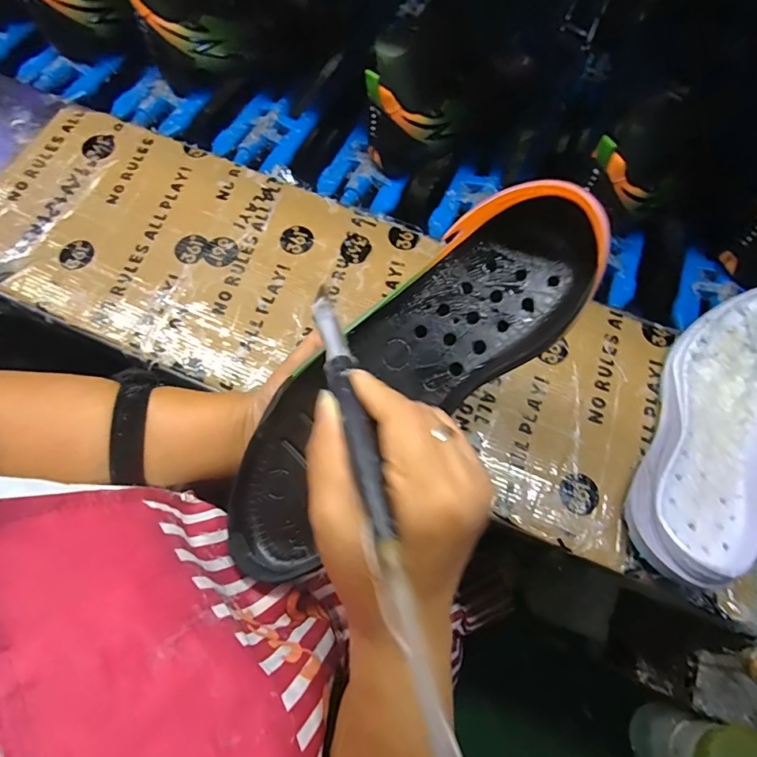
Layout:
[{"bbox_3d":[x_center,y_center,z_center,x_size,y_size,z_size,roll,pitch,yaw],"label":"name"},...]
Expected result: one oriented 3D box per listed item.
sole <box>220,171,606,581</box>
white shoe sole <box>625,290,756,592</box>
[{"bbox_3d":[0.006,0.003,0.279,0.285,0.043,0.088,-42,74,8],"label":"sole"},{"bbox_3d":[0.286,0.036,0.388,0.100,0.053,0.274,31,70,10],"label":"white shoe sole"}]

